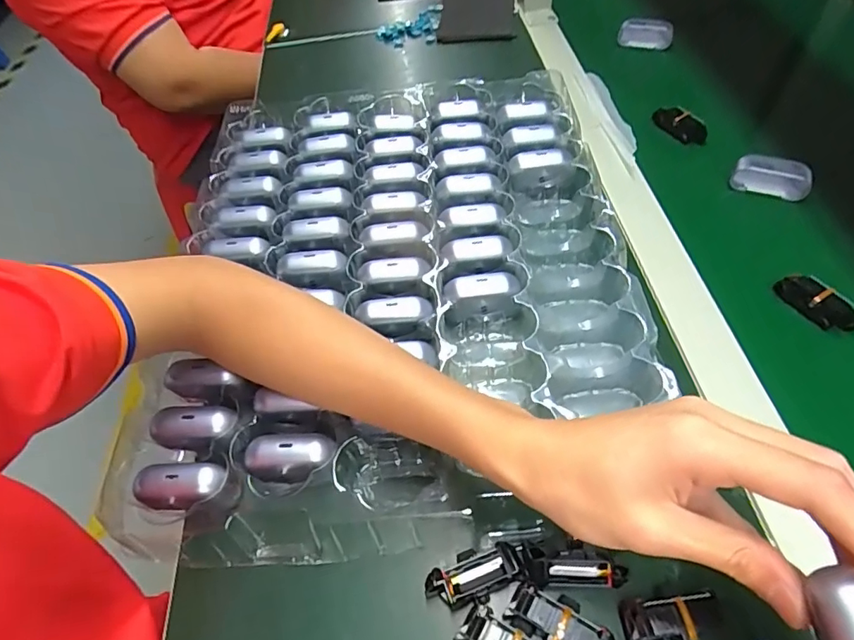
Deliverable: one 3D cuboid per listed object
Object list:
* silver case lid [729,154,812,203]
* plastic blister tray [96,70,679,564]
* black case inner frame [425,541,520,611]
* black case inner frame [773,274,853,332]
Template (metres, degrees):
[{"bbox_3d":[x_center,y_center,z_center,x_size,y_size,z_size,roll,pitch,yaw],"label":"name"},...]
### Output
[{"bbox_3d":[0.308,-0.128,0.458,0.061,0.030,0.019,12,56,14],"label":"silver case lid"},{"bbox_3d":[-0.027,-0.048,0.417,0.351,0.041,0.430,-3,54,3],"label":"plastic blister tray"},{"bbox_3d":[0.025,0.144,0.284,0.052,0.022,0.023,-17,54,-7],"label":"black case inner frame"},{"bbox_3d":[0.287,-0.012,0.375,0.015,0.022,0.056,-28,56,-15],"label":"black case inner frame"}]

